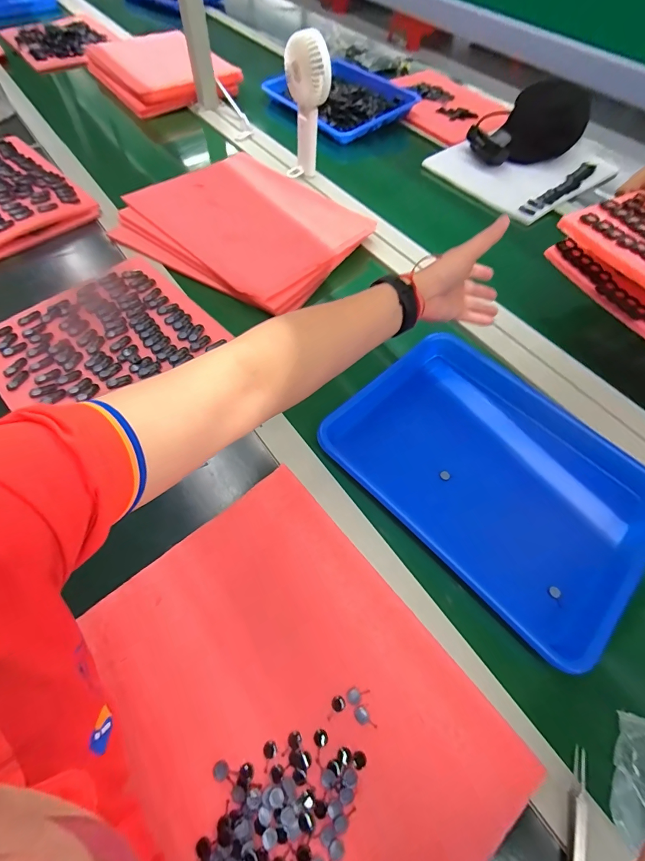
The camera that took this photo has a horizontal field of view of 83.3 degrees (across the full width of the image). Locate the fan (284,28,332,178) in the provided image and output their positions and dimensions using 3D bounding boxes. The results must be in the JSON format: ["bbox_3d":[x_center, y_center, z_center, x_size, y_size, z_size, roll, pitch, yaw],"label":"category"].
[{"bbox_3d":[-0.024,-0.582,0.656,0.084,0.199,0.045,28,63,12],"label":"fan"}]

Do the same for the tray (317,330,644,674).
[{"bbox_3d":[0.202,0.033,0.425,0.273,0.038,0.327,-39,70,-22],"label":"tray"}]

